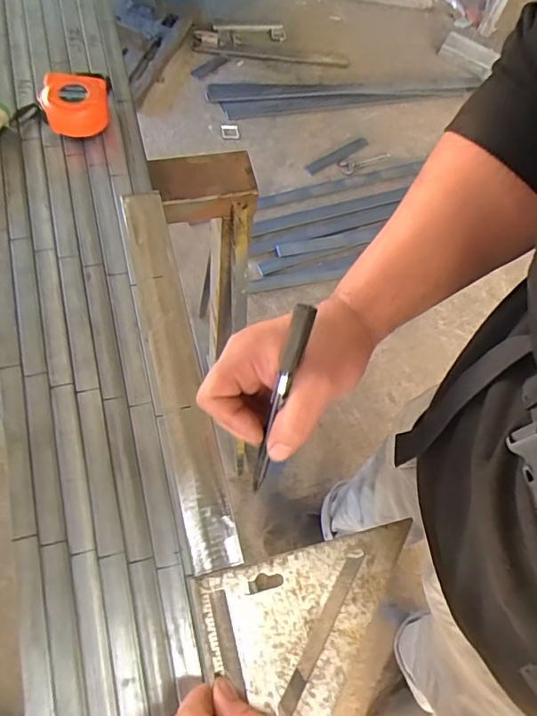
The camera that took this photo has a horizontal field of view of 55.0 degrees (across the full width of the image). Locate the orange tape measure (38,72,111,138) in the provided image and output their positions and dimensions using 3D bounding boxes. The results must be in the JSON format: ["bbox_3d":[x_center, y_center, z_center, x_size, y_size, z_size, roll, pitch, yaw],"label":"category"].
[{"bbox_3d":[-0.199,-0.259,0.535,0.068,0.040,0.063,-3,68,-7],"label":"orange tape measure"}]

